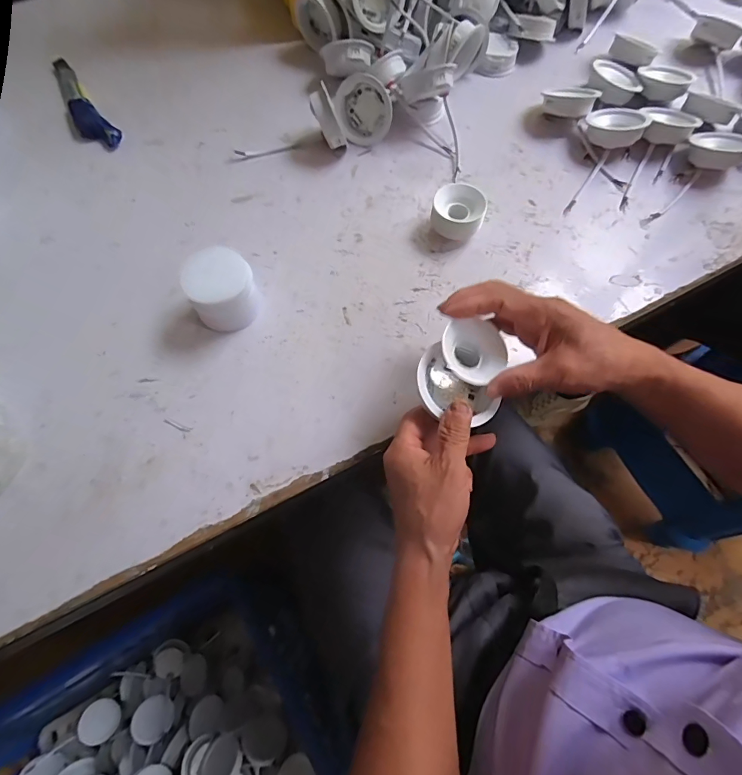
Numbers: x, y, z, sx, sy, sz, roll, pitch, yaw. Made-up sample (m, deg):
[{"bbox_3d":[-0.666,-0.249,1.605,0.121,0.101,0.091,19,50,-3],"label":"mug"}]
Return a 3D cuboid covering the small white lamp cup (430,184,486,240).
[{"bbox_3d":[0.096,-0.190,0.464,0.055,0.041,0.056,0,67,-1],"label":"small white lamp cup"}]

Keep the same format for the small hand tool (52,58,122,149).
[{"bbox_3d":[-0.383,-0.374,0.542,0.040,0.015,0.192,-35,72,-14],"label":"small hand tool"}]

